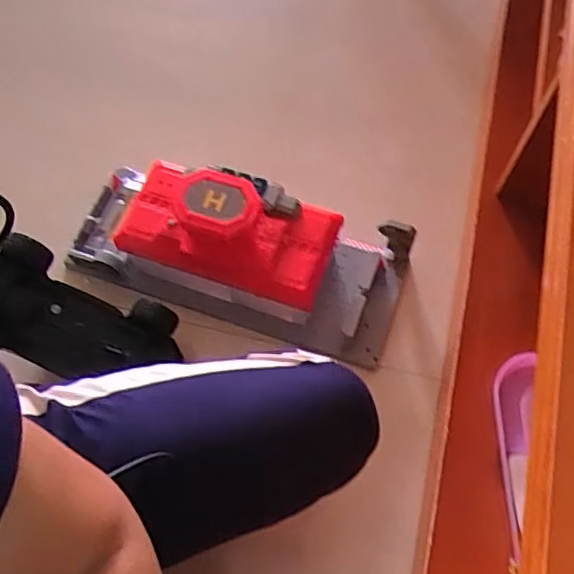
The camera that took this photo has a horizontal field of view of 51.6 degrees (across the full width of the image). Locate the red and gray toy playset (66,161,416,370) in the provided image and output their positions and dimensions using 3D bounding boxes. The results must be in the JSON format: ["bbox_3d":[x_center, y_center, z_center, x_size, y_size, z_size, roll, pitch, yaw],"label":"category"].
[{"bbox_3d":[-0.060,-0.058,0.747,0.422,0.202,0.169,19,69,9],"label":"red and gray toy playset"}]

